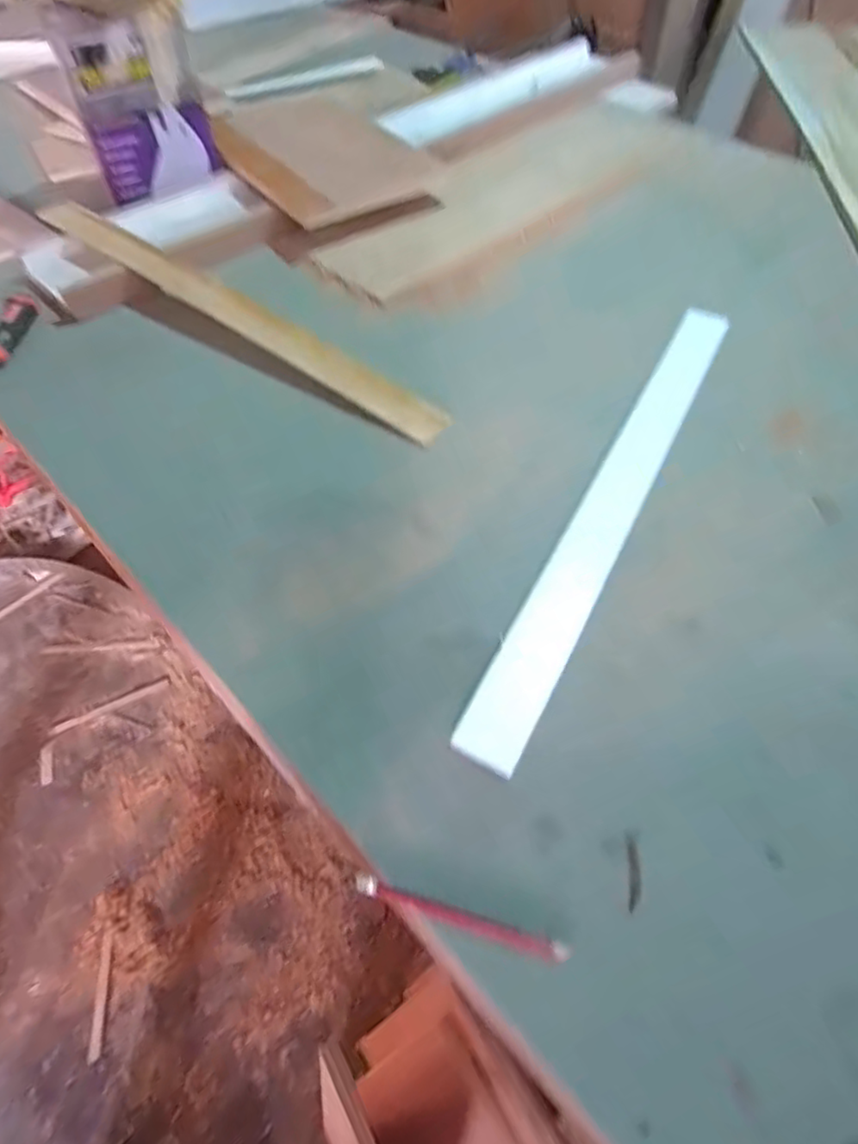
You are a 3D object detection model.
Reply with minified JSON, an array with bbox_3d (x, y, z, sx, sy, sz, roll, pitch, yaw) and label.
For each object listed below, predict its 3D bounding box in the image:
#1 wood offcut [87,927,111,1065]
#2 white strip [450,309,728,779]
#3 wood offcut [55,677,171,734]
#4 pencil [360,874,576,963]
[{"bbox_3d":[-0.550,0.704,1.037,0.018,0.005,0.184,-9,56,-3],"label":"wood offcut"},{"bbox_3d":[0.190,-0.088,0.604,0.052,0.014,0.624,27,59,12],"label":"white strip"},{"bbox_3d":[-0.671,0.285,1.320,0.237,0.004,0.021,-25,59,-13],"label":"wood offcut"},{"bbox_3d":[0.019,0.216,0.389,0.136,0.008,0.012,14,57,10],"label":"pencil"}]

